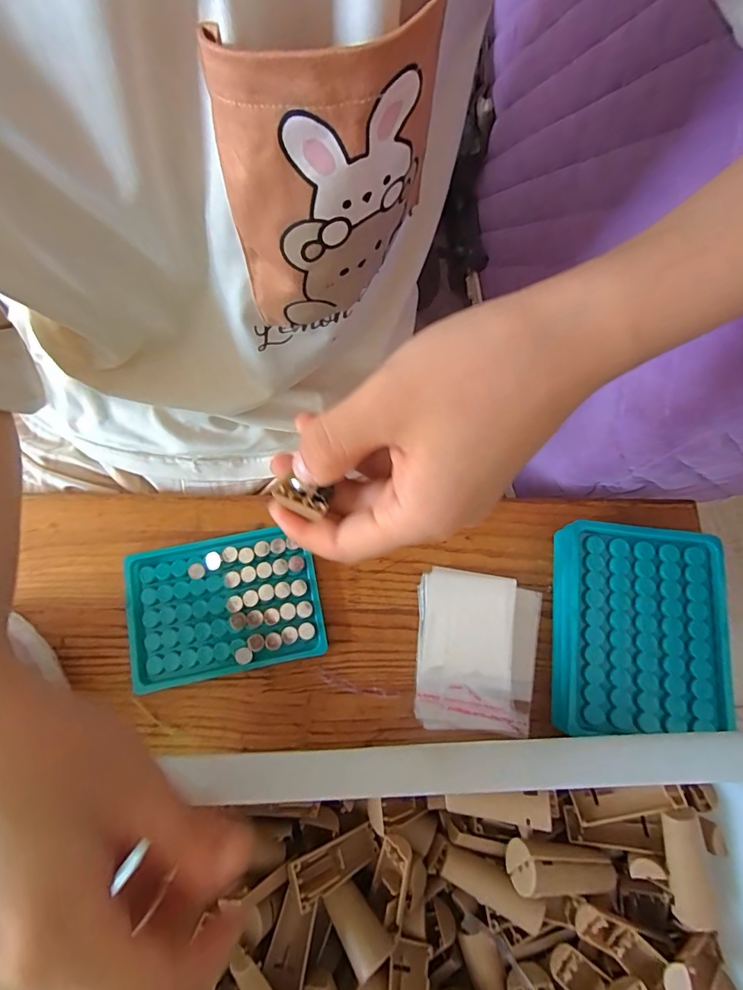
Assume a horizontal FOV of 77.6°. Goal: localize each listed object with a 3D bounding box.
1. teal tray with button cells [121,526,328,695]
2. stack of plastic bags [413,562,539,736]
[{"bbox_3d":[-0.105,0.077,0.327,0.130,0.012,0.094,-12,75,-2],"label":"teal tray with button cells"},{"bbox_3d":[0.073,0.106,0.319,0.081,0.008,0.103,2,75,2],"label":"stack of plastic bags"}]

